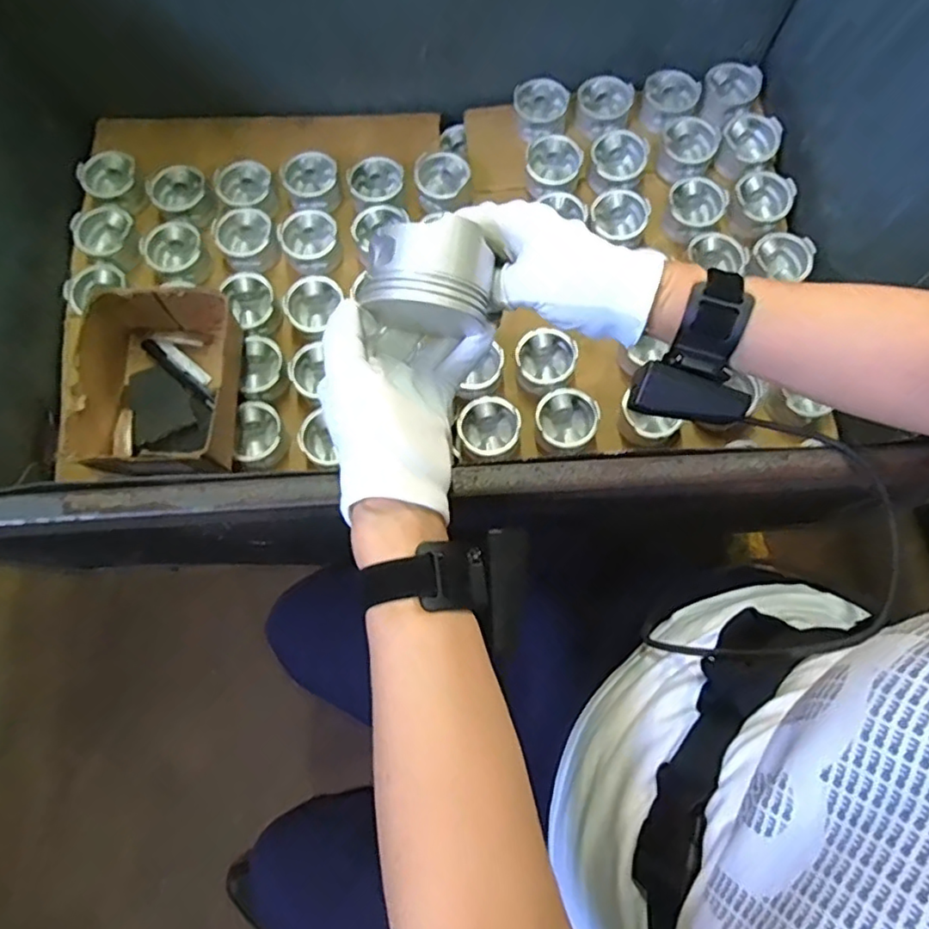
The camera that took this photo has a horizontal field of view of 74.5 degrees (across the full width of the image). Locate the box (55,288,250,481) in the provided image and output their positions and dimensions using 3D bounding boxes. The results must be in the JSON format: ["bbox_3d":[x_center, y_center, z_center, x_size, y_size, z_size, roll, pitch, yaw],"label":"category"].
[{"bbox_3d":[-0.366,-0.091,0.744,0.168,0.103,0.208,2,77,0],"label":"box"}]

